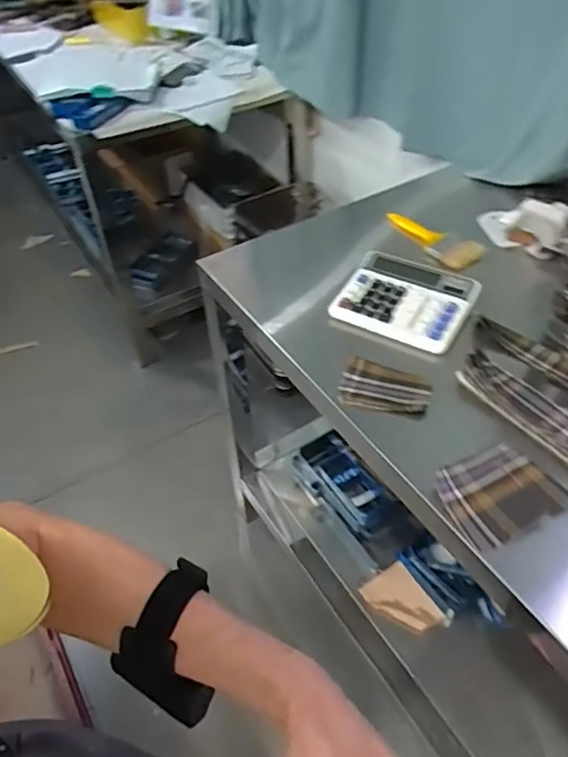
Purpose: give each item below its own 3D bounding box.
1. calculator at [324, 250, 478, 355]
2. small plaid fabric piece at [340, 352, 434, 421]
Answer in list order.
[{"bbox_3d":[0.186,-0.126,0.895,0.187,0.022,0.169,19,49,21],"label":"calculator"},{"bbox_3d":[0.135,0.014,0.784,0.117,0.023,0.074,16,48,19],"label":"small plaid fabric piece"}]

